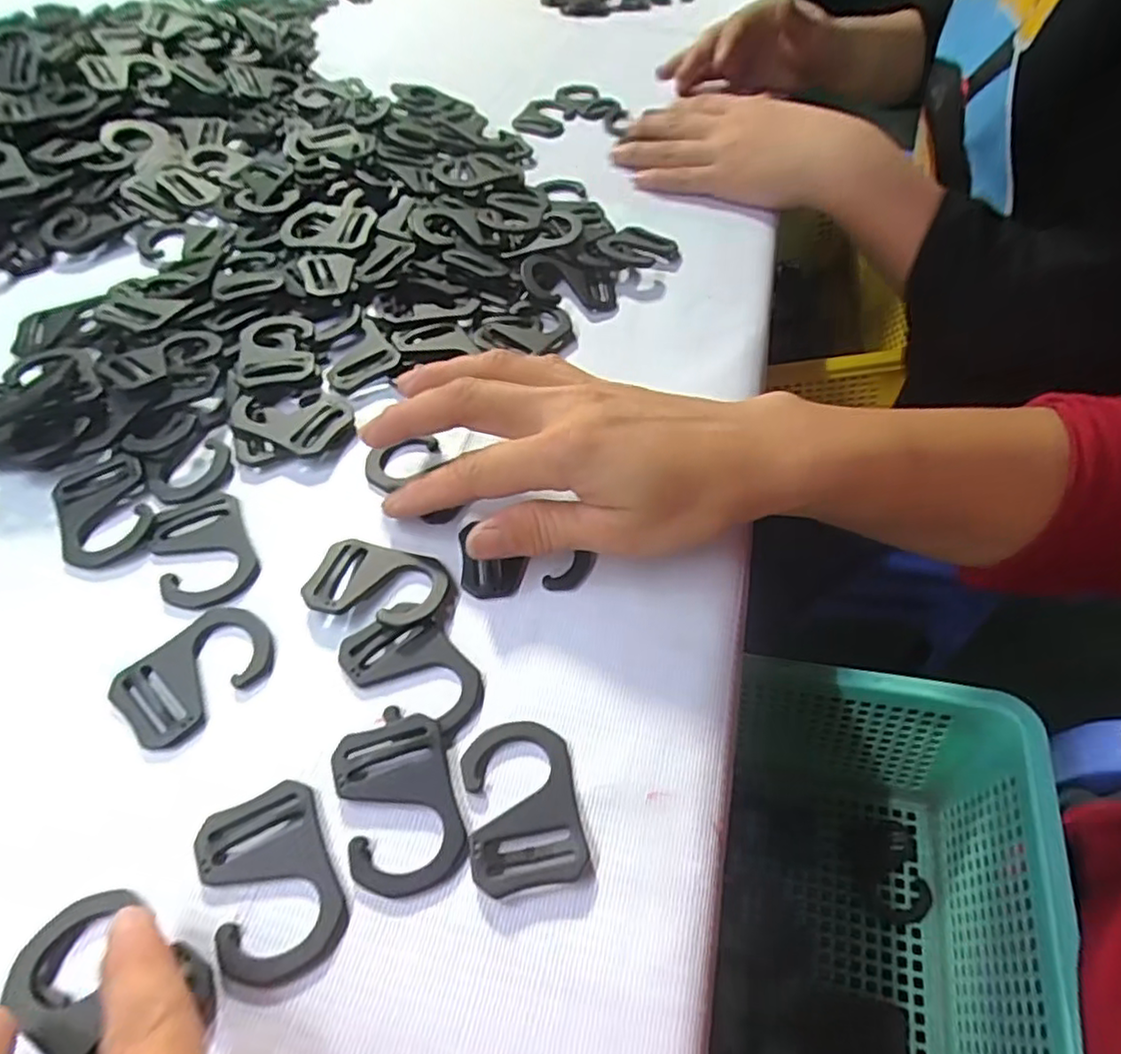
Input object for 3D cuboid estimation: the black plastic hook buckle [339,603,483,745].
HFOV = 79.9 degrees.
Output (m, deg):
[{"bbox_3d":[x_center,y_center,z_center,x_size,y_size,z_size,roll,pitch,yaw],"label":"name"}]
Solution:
[{"bbox_3d":[-0.050,0.049,0.230,0.033,0.007,0.051,-39,65,-25],"label":"black plastic hook buckle"}]

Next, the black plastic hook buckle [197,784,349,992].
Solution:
[{"bbox_3d":[-0.083,0.102,0.192,0.033,0.004,0.050,-26,60,-18],"label":"black plastic hook buckle"}]

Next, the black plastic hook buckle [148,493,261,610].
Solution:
[{"bbox_3d":[-0.137,0.008,0.255,0.033,0.004,0.051,-23,60,-17],"label":"black plastic hook buckle"}]

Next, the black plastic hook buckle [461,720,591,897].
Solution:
[{"bbox_3d":[-0.012,0.084,0.207,0.033,0.006,0.049,-8,56,-8],"label":"black plastic hook buckle"}]

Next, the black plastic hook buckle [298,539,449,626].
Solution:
[{"bbox_3d":[-0.067,0.021,0.248,0.050,0.008,0.033,12,56,6],"label":"black plastic hook buckle"}]

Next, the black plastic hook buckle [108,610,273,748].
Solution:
[{"bbox_3d":[-0.124,0.049,0.228,0.034,0.004,0.049,38,62,21],"label":"black plastic hook buckle"}]

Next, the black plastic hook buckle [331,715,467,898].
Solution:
[{"bbox_3d":[-0.049,0.085,0.204,0.033,0.006,0.048,-16,58,-13],"label":"black plastic hook buckle"}]

